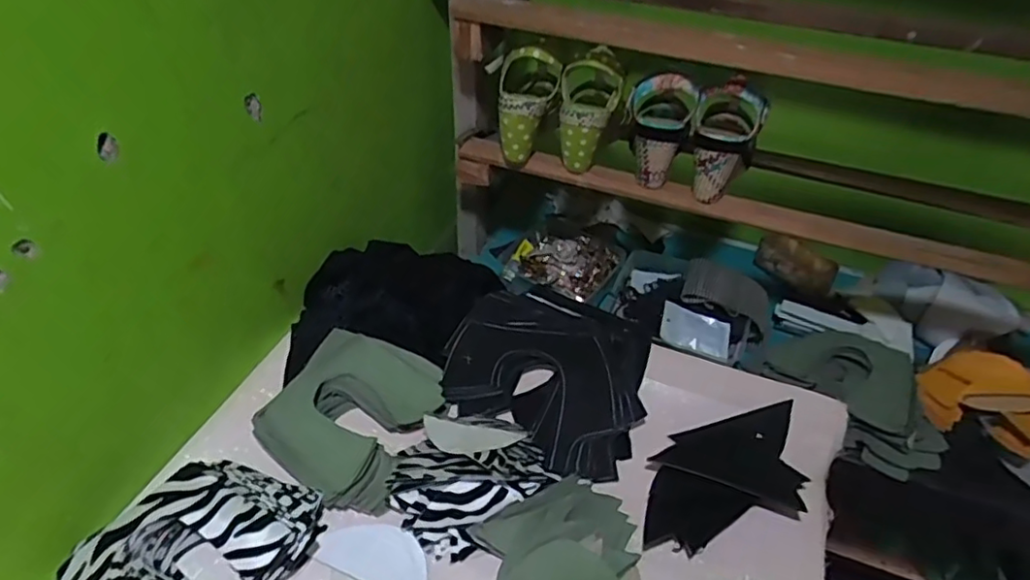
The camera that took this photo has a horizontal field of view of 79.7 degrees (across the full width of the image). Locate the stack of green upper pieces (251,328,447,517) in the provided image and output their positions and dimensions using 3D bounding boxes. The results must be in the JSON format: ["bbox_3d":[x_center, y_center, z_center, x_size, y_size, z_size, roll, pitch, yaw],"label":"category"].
[{"bbox_3d":[-0.164,0.123,0.619,0.153,0.050,0.163,20,44,17],"label":"stack of green upper pieces"}]

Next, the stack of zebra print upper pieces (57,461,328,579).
[{"bbox_3d":[-0.266,0.219,0.506,0.156,0.052,0.186,19,43,16],"label":"stack of zebra print upper pieces"}]

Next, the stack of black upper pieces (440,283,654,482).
[{"bbox_3d":[0.038,0.091,0.686,0.217,0.045,0.211,22,44,18],"label":"stack of black upper pieces"}]

